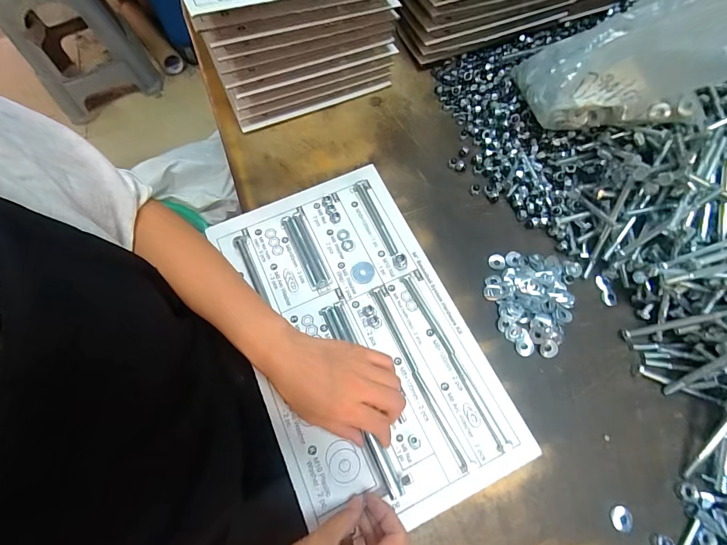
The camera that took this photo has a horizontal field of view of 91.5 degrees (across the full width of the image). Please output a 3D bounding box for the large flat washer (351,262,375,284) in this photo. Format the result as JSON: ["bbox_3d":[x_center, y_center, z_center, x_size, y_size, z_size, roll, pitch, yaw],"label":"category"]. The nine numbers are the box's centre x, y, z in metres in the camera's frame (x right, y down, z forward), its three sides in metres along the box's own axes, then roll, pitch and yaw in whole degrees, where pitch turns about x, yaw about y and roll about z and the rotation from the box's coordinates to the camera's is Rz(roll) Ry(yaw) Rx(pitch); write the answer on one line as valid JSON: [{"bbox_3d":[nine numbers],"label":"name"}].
[{"bbox_3d":[0.000,0.000,0.434,0.027,0.004,0.027,0,68,1],"label":"large flat washer"}]

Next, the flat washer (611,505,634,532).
[{"bbox_3d":[0.247,0.235,0.337,0.019,0.004,0.021,4,68,3],"label":"flat washer"}]

